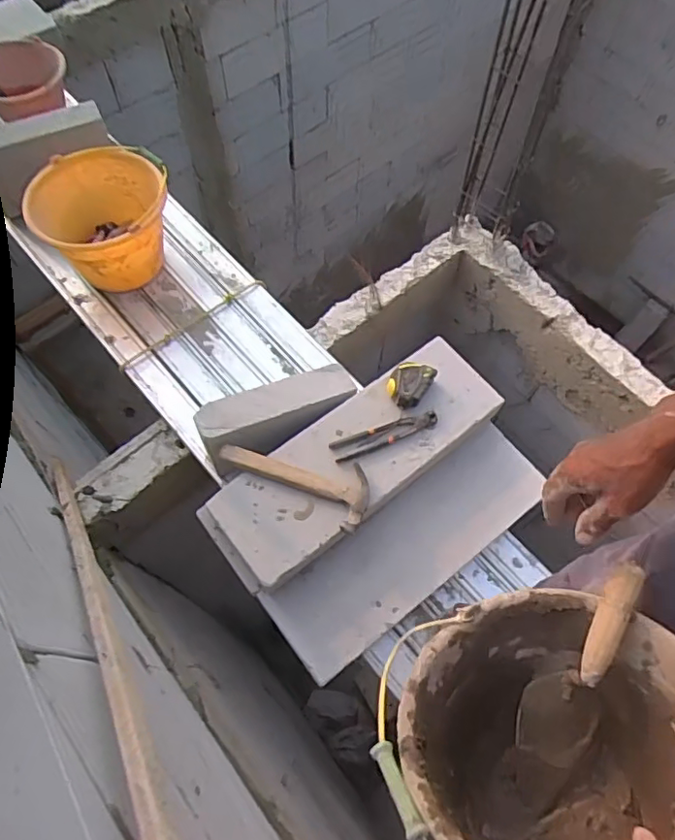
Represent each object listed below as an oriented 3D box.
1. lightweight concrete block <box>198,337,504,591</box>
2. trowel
[{"bbox_3d":[0.038,0.062,1.098,0.593,0.073,0.212,-36,72,-16],"label":"lightweight concrete block"},{"bbox_3d":[0.254,0.253,0.593,0.074,0.033,0.235,15,110,5],"label":"trowel"}]

